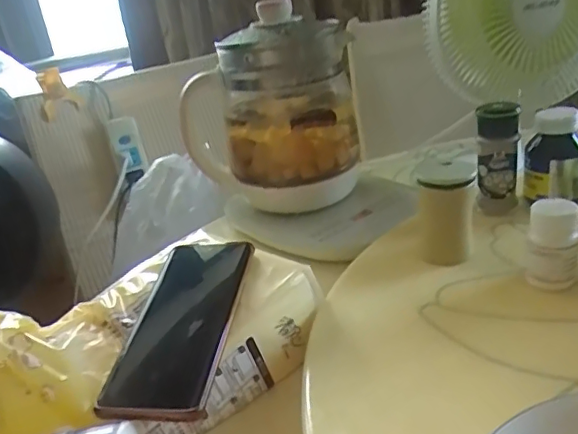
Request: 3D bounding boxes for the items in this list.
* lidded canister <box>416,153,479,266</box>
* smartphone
[{"bbox_3d":[0.143,-0.008,0.497,0.045,0.090,0.054,4,27,24],"label":"lidded canister"},{"bbox_3d":[-0.079,0.076,0.410,0.079,0.014,0.162,-1,38,13],"label":"smartphone"}]

